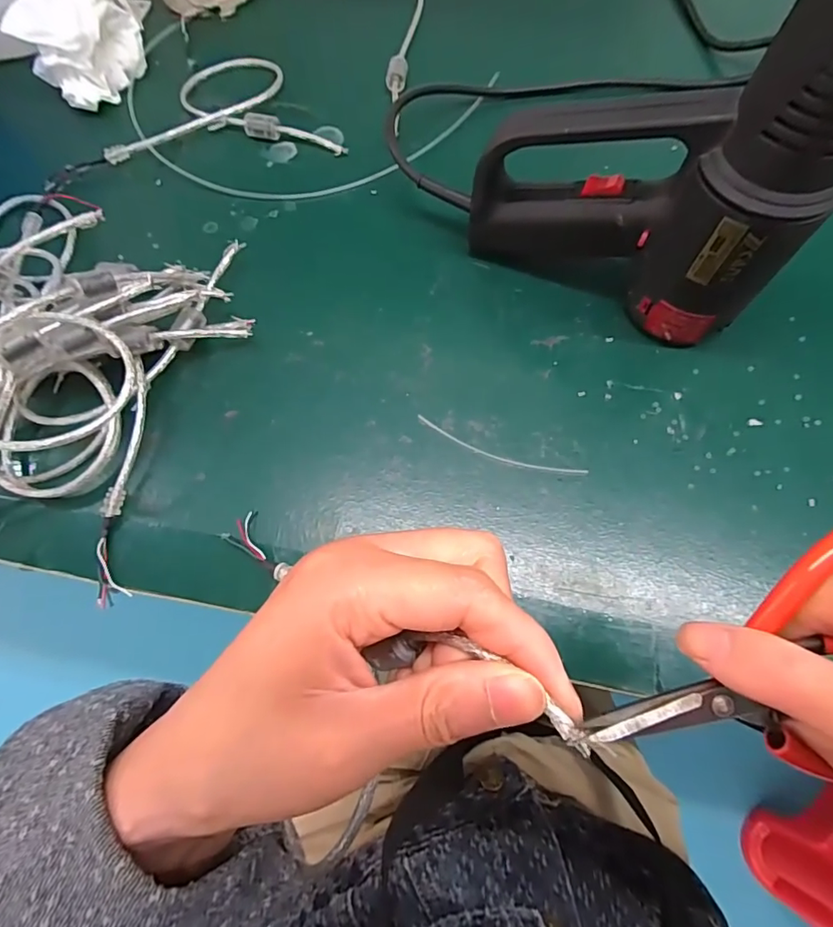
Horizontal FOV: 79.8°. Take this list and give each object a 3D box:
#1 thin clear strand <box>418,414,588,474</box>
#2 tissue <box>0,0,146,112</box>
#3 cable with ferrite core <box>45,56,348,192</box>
[{"bbox_3d":[0.051,-0.008,0.305,0.107,0.004,0.012,19,73,9],"label":"thin clear strand"},{"bbox_3d":[-0.270,-0.344,0.404,0.062,0.055,0.090,35,76,13],"label":"tissue"},{"bbox_3d":[-0.179,-0.289,0.407,0.223,0.011,0.131,-10,71,-1],"label":"cable with ferrite core"}]

